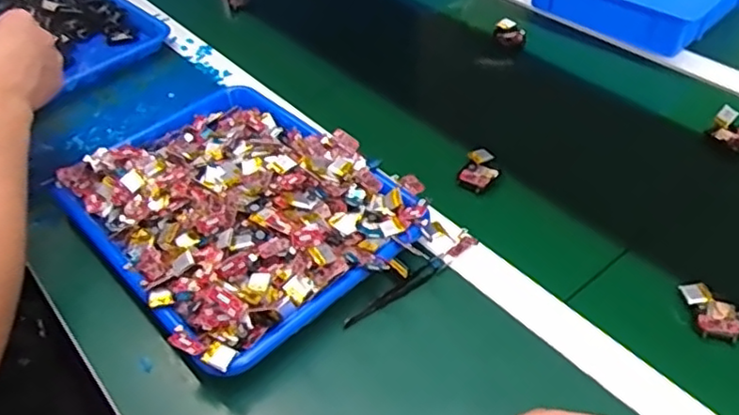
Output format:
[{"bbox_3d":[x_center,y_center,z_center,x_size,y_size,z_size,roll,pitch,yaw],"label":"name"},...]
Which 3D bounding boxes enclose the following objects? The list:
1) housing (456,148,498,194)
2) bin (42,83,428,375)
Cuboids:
[{"bbox_3d":[0.118,-0.040,0.681,0.037,0.017,0.056,17,49,20],"label":"housing"},{"bbox_3d":[-0.133,-0.016,0.629,0.258,0.052,0.329,-34,51,-26],"label":"bin"}]

